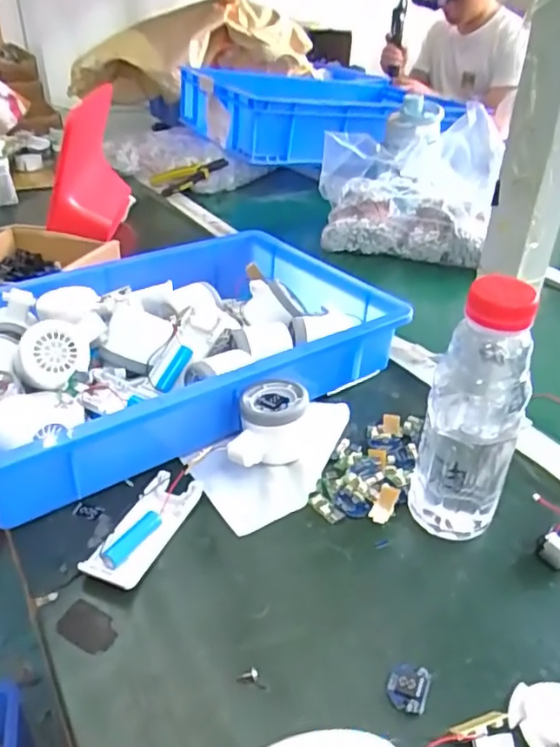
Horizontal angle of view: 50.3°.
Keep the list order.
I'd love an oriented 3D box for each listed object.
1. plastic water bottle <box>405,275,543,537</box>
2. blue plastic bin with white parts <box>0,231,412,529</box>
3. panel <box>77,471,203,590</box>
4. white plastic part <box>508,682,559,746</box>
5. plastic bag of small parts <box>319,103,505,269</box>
[{"bbox_3d":[0.132,0.030,0.414,0.063,0.197,0.054,12,34,16],"label":"plastic water bottle"},{"bbox_3d":[-0.115,-0.031,0.603,0.433,0.090,0.283,-21,39,-30],"label":"blue plastic bin with white parts"},{"bbox_3d":[-0.100,0.110,0.439,0.036,0.015,0.102,14,35,19],"label":"panel"},{"bbox_3d":[0.152,0.195,0.338,0.043,0.009,0.038,-5,33,-9],"label":"white plastic part"},{"bbox_3d":[0.193,-0.297,0.936,0.263,0.185,0.151,12,34,16],"label":"plastic bag of small parts"}]

